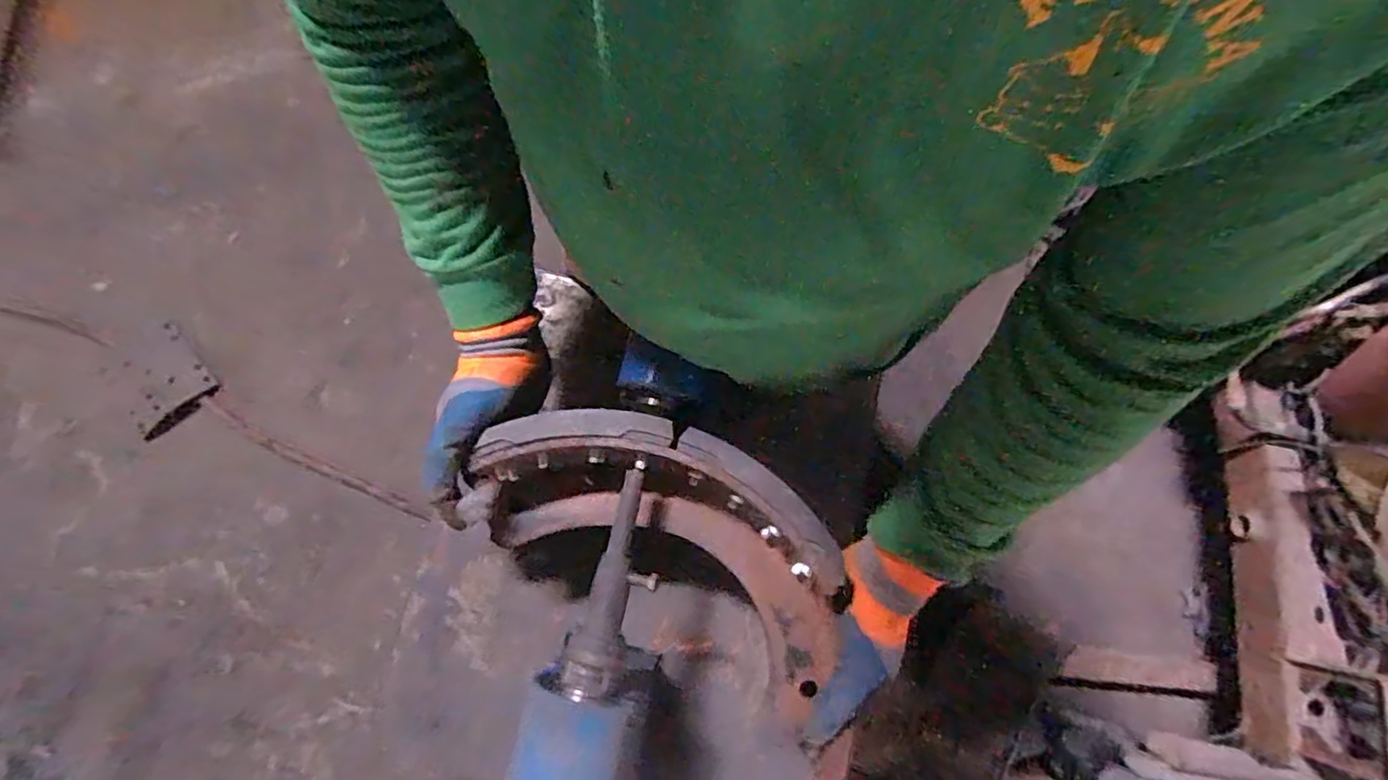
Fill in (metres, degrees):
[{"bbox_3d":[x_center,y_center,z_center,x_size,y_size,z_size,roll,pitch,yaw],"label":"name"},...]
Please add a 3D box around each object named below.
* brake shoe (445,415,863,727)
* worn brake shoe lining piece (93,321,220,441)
[{"bbox_3d":[-0.011,0.111,0.472,0.307,0.104,0.144,30,79,-4],"label":"brake shoe"},{"bbox_3d":[-1.143,-0.022,1.348,0.176,0.019,0.197,-34,99,-15],"label":"worn brake shoe lining piece"}]

